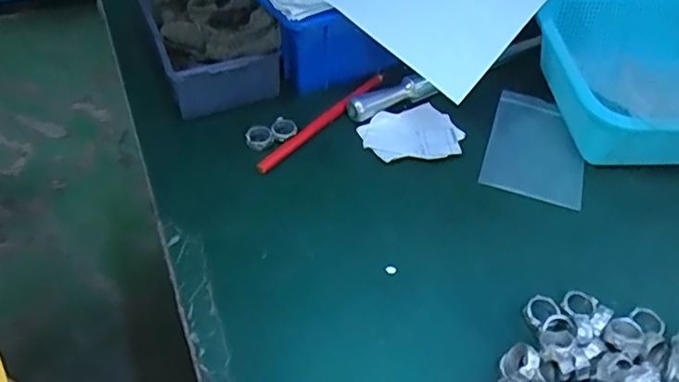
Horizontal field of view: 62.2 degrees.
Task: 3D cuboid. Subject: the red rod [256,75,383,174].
[{"bbox_3d":[-0.012,-0.063,0.481,0.013,0.014,0.153,36,58,27],"label":"red rod"}]

